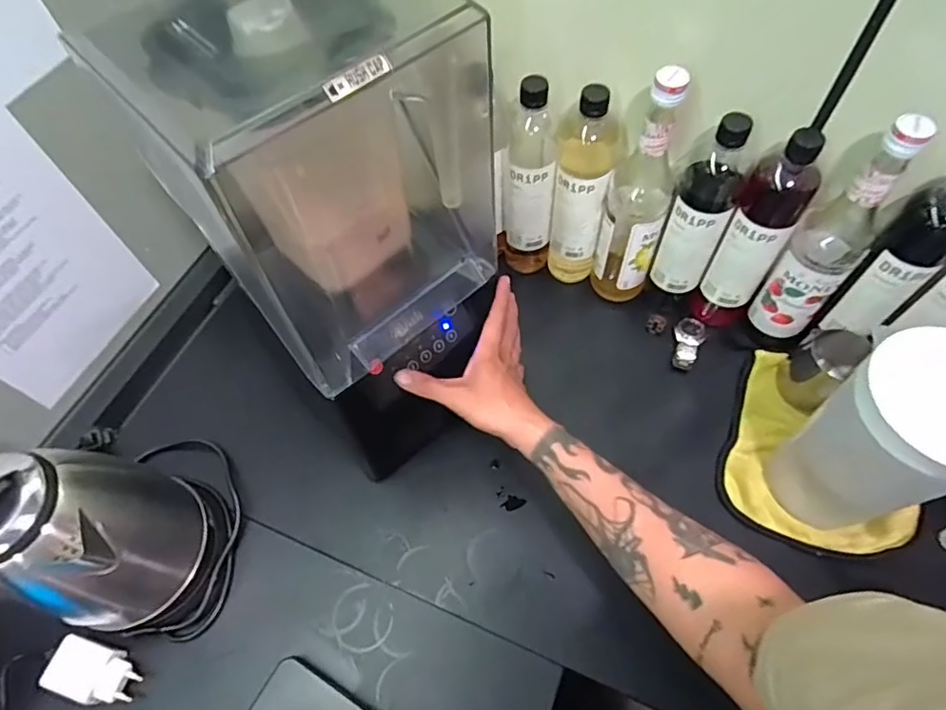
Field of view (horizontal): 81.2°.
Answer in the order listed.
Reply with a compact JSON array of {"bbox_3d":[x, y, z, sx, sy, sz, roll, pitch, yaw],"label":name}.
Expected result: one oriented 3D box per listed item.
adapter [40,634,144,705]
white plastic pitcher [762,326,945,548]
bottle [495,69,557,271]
[{"bbox_3d":[-0.382,0.321,0.559,0.086,0.020,0.050,13,62,10],"label":"adapter"},{"bbox_3d":[0.397,0.104,0.517,0.122,0.235,0.159,-39,66,-18],"label":"white plastic pitcher"},{"bbox_3d":[0.067,-0.217,0.707,0.068,0.287,0.070,-3,60,1],"label":"bottle"}]

